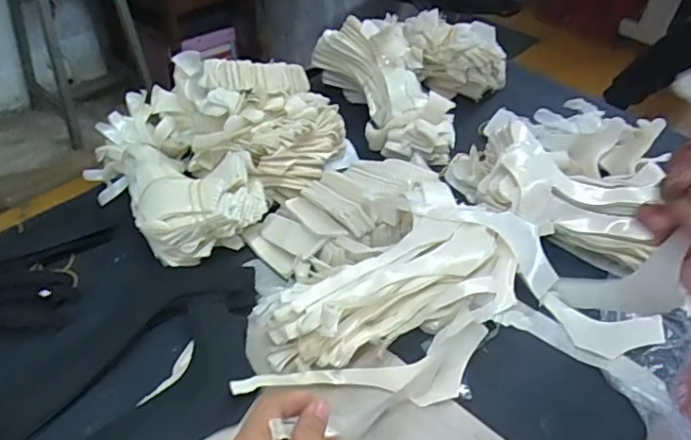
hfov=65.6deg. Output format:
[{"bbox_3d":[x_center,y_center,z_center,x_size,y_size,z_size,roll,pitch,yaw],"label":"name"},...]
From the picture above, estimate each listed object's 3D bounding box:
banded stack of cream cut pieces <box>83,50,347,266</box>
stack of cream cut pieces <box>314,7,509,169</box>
[{"bbox_3d":[-0.125,-0.084,0.519,0.201,0.102,0.231,31,50,24],"label":"banded stack of cream cut pieces"},{"bbox_3d":[0.086,-0.174,0.641,0.220,0.083,0.200,-28,53,-29],"label":"stack of cream cut pieces"}]

